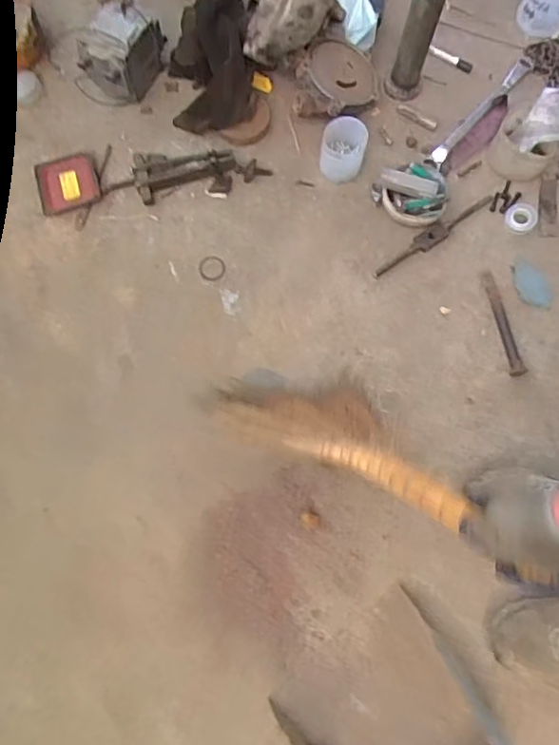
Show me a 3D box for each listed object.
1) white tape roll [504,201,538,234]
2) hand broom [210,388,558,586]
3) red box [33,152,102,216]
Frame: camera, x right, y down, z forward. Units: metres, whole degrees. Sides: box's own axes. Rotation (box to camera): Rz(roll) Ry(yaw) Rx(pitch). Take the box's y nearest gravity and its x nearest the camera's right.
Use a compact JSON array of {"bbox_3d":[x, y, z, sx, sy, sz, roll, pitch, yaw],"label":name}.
[{"bbox_3d":[0.479,-0.308,1.116,0.064,0.010,0.063,-3,78,14],"label":"white tape roll"},{"bbox_3d":[0.103,0.093,0.853,0.246,0.053,0.533,-20,26,-39],"label":"hand broom"},{"bbox_3d":[-0.419,-0.375,1.110,0.118,0.016,0.104,-14,93,0],"label":"red box"}]

